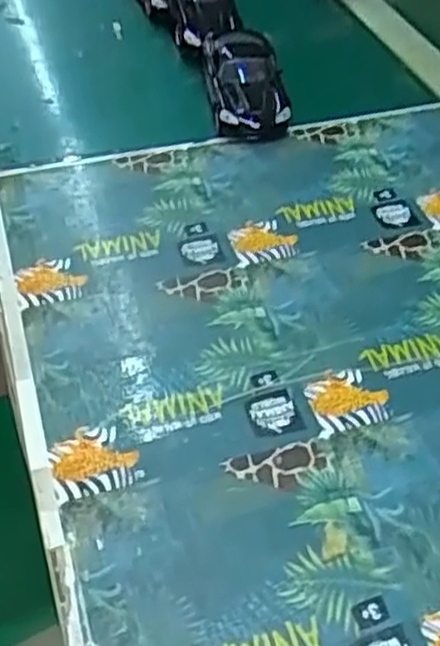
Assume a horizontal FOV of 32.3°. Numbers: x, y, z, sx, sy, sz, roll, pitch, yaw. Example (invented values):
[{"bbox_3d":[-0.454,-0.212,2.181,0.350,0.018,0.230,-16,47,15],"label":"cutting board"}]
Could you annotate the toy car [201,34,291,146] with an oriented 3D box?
[{"bbox_3d":[0.018,-0.201,0.628,0.057,0.033,0.126,-5,47,-7],"label":"toy car"}]

